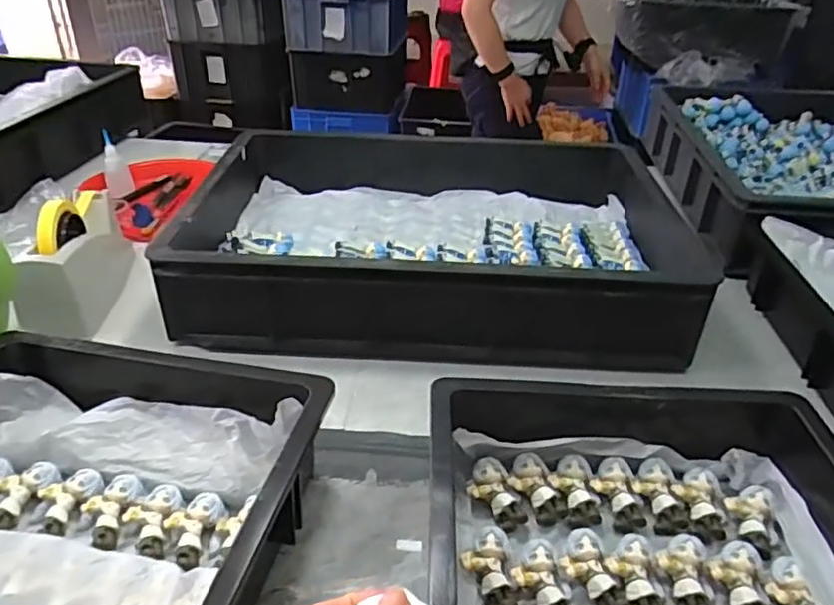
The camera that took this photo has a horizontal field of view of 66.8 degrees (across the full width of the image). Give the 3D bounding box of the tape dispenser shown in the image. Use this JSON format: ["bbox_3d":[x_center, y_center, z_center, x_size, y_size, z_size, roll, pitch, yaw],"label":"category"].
[{"bbox_3d":[-0.404,-0.060,0.750,0.074,0.117,0.203,-2,33,-6],"label":"tape dispenser"}]

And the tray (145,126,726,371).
[{"bbox_3d":[0.016,-0.085,0.823,0.570,0.140,0.430,3,33,2],"label":"tray"}]

